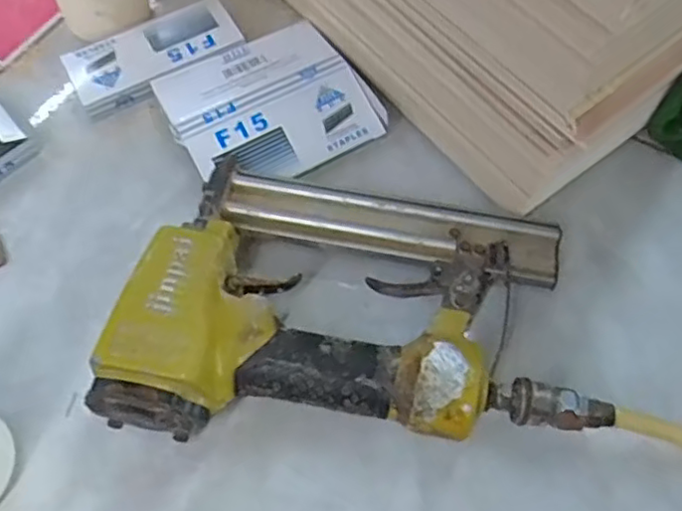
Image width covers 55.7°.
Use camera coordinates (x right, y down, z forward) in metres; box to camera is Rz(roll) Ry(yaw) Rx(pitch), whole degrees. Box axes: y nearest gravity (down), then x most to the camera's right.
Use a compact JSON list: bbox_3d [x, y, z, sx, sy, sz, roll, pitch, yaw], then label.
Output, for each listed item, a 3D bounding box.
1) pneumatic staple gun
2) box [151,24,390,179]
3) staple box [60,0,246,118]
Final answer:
[{"bbox_3d":[0.004,0.020,0.359,0.241,0.061,0.150,0,63,1],"label":"pneumatic staple gun"},{"bbox_3d":[-0.050,-0.102,0.443,0.126,0.027,0.112,-27,66,-12],"label":"box"},{"bbox_3d":[-0.135,-0.145,0.471,0.121,0.019,0.054,-27,66,-12],"label":"staple box"}]

